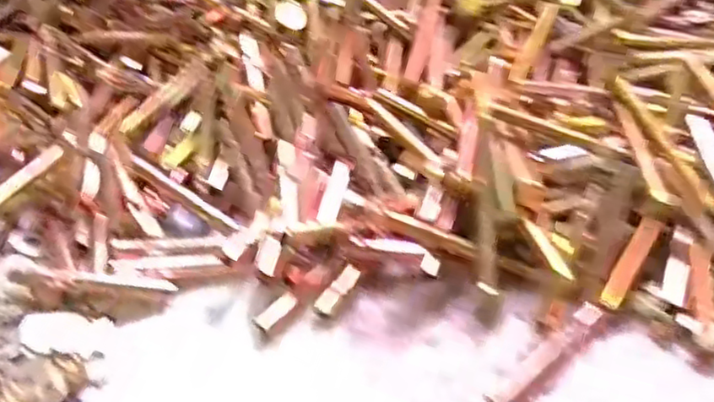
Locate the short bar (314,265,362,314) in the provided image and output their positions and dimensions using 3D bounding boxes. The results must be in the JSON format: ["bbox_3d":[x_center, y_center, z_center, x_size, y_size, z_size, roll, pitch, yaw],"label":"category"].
[{"bbox_3d":[-0.011,0.052,0.390,0.010,0.004,0.035,29,57,27],"label":"short bar"}]

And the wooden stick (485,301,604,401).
[{"bbox_3d":[0.102,0.082,0.348,0.081,0.007,0.012,-35,54,-23],"label":"wooden stick"}]

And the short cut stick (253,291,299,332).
[{"bbox_3d":[-0.047,0.064,0.382,0.027,0.004,0.011,-37,72,-15],"label":"short cut stick"}]

